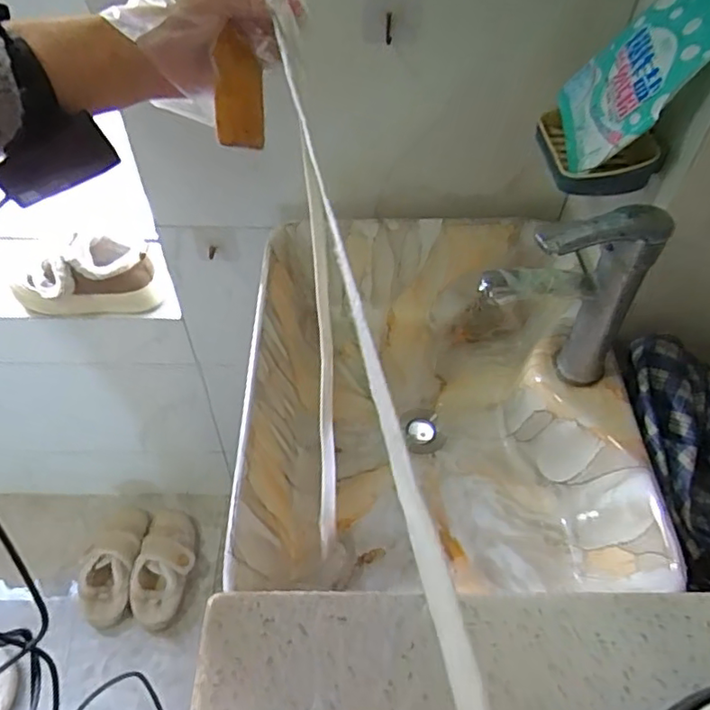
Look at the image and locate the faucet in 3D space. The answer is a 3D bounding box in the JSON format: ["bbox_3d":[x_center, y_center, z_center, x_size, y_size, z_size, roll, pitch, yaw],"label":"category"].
[{"bbox_3d":[0.179,-0.043,0.516,0.130,0.185,0.049,-6,51,-7],"label":"faucet"}]

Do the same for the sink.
[{"bbox_3d":[0.074,0.037,0.648,0.358,0.119,0.433,1,50,-1],"label":"sink"}]

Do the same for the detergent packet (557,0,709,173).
[{"bbox_3d":[0.243,-0.240,0.520,0.021,0.160,0.118,17,59,-25],"label":"detergent packet"}]

